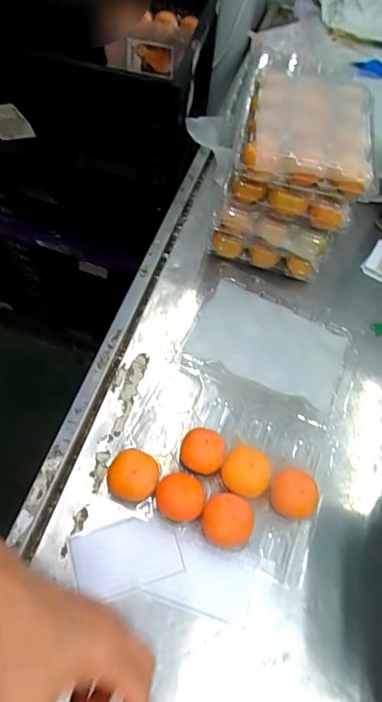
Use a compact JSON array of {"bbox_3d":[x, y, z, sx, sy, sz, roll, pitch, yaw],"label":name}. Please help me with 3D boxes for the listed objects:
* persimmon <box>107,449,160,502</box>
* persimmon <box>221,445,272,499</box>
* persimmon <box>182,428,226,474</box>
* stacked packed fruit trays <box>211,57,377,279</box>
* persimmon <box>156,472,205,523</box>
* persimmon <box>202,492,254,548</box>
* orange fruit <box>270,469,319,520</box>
[{"bbox_3d":[-0.059,0.133,0.449,0.050,0.043,0.050,2,60,-3],"label":"persimmon"},{"bbox_3d":[0.059,0.131,0.460,0.051,0.035,0.050,2,60,-3],"label":"persimmon"},{"bbox_3d":[0.014,0.111,0.467,0.045,0.041,0.047,2,60,-3],"label":"persimmon"},{"bbox_3d":[0.146,-0.246,0.602,0.171,0.174,0.208,17,61,6],"label":"stacked packed fruit trays"},{"bbox_3d":[-0.012,0.151,0.437,0.045,0.039,0.045,2,60,-3],"label":"persimmon"},{"bbox_3d":[0.036,0.175,0.436,0.049,0.043,0.049,4,60,-2],"label":"persimmon"},{"bbox_3d":[0.106,0.151,0.444,0.046,0.043,0.044,5,60,-1],"label":"orange fruit"}]

